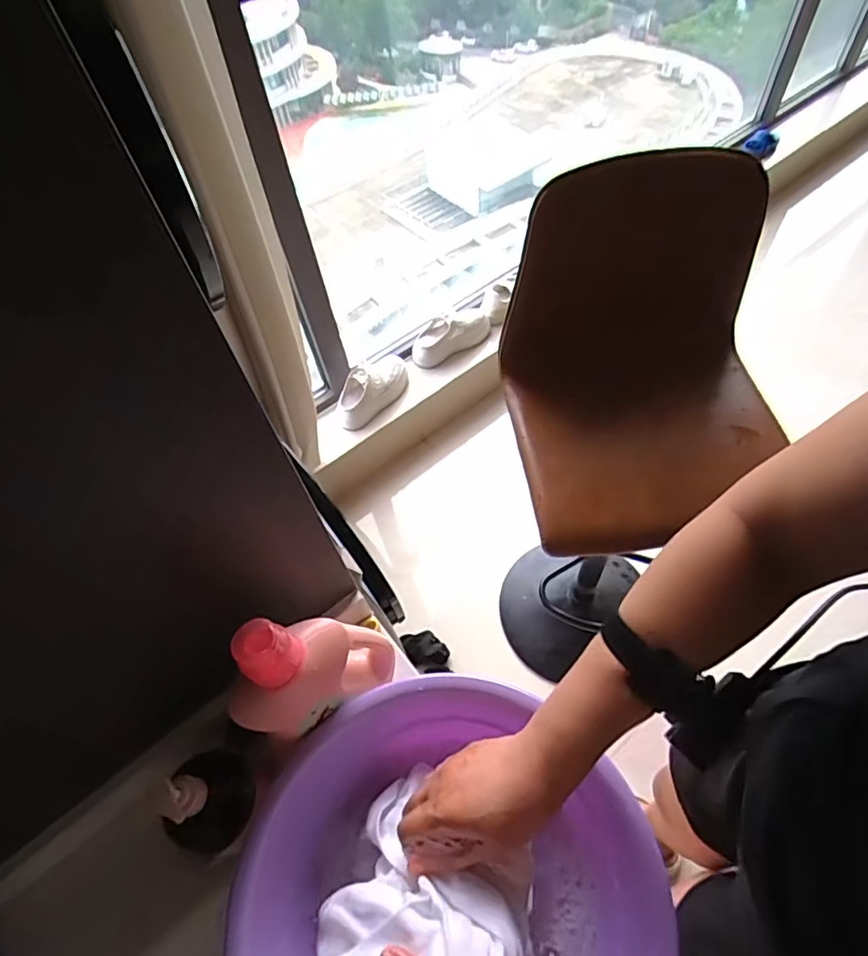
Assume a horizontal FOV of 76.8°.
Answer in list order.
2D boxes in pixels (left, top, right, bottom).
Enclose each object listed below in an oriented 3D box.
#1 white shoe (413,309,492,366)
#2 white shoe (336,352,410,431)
[{"bbox_3d":[0.051,-0.448,1.710,0.269,0.138,0.084,-29,59,-13],"label":"white shoe"},{"bbox_3d":[-0.178,-0.265,1.589,0.266,0.115,0.104,-36,61,-17],"label":"white shoe"}]

